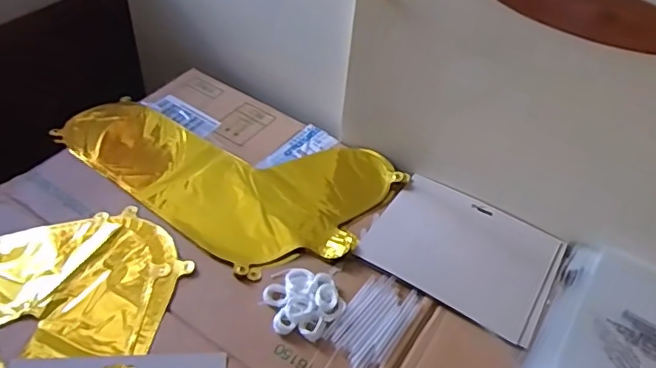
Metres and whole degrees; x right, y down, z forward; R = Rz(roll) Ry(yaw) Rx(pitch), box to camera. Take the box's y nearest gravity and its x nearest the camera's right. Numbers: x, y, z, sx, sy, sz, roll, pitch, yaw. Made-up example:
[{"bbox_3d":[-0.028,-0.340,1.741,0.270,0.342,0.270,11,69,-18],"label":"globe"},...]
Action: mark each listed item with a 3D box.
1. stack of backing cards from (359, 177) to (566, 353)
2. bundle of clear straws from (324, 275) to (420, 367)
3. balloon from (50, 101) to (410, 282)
[{"bbox_3d":[0.154,0.074,0.646,0.196,0.011,0.155,27,49,18],"label":"stack of backing cards"},{"bbox_3d":[0.047,0.136,0.575,0.060,0.005,0.107,29,50,20],"label":"bundle of clear straws"},{"bbox_3d":[-0.127,-0.032,0.719,0.391,0.009,0.233,31,51,22],"label":"balloon"}]

